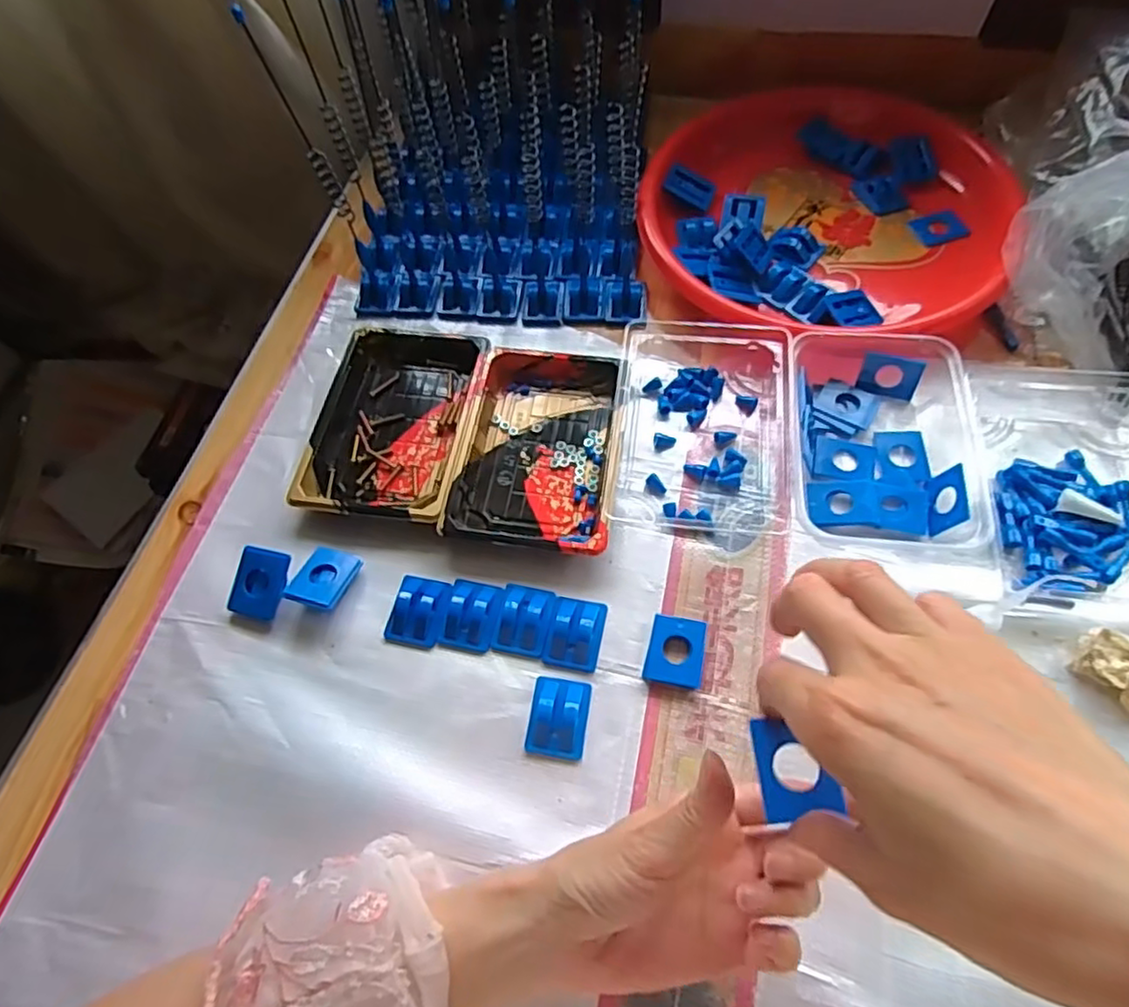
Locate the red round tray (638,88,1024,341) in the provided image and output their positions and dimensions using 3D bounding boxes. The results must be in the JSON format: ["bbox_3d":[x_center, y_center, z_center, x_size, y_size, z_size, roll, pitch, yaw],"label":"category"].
[{"bbox_3d":[0.213,-0.244,0.561,0.291,0.034,0.291,-2,61,4],"label":"red round tray"}]

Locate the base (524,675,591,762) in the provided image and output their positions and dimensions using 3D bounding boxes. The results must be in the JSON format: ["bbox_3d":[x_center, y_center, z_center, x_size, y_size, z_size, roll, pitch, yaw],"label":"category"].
[{"bbox_3d":[-0.004,0.123,0.388,0.034,0.015,0.044,7,62,8],"label":"base"}]

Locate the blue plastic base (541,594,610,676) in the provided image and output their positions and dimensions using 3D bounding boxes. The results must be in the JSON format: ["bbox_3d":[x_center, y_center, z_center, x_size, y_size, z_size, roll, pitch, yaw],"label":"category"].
[{"bbox_3d":[0.007,0.079,0.414,0.034,0.014,0.046,9,63,9],"label":"blue plastic base"}]

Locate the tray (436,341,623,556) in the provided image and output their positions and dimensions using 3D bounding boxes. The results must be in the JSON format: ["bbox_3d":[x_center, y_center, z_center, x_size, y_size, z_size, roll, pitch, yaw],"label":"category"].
[{"bbox_3d":[-0.016,-0.043,0.474,0.107,0.023,0.161,7,62,8],"label":"tray"}]

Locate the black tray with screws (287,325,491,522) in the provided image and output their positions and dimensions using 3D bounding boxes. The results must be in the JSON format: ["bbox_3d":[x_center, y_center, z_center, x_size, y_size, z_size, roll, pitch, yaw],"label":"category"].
[{"bbox_3d":[-0.123,-0.065,0.494,0.114,0.023,0.169,7,62,8],"label":"black tray with screws"}]

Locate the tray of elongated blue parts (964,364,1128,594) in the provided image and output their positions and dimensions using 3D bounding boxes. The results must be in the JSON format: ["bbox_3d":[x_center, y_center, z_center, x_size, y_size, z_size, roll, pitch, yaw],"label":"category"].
[{"bbox_3d":[0.350,-0.029,0.434,0.141,0.027,0.174,0,62,5],"label":"tray of elongated blue parts"}]

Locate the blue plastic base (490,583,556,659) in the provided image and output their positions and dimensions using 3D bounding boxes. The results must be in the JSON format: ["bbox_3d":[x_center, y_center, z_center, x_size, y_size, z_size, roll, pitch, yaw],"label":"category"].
[{"bbox_3d":[-0.025,0.071,0.418,0.033,0.013,0.044,10,63,10],"label":"blue plastic base"}]

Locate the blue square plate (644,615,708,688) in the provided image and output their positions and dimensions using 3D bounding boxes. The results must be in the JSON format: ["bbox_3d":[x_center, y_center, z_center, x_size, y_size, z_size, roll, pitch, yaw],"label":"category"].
[{"bbox_3d":[0.068,0.090,0.405,0.034,0.008,0.040,8,62,9],"label":"blue square plate"}]

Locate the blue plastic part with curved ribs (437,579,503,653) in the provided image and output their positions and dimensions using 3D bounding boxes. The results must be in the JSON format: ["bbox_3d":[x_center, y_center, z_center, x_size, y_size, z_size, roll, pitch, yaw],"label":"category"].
[{"bbox_3d":[-0.059,0.070,0.423,0.034,0.011,0.044,10,63,10],"label":"blue plastic part with curved ribs"}]

